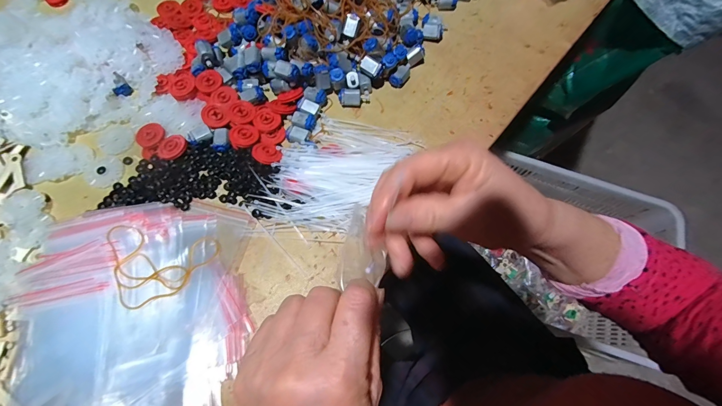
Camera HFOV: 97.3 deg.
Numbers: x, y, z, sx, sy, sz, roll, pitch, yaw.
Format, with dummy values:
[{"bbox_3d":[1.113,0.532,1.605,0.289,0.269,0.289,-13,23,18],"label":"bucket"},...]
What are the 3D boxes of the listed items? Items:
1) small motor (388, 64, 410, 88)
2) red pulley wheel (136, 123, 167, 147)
[{"bbox_3d":[0.053,-0.167,0.417,0.018,0.012,0.030,41,73,14],"label":"small motor"},{"bbox_3d":[-0.249,-0.080,0.374,0.031,0.007,0.026,-20,70,-9],"label":"red pulley wheel"}]

